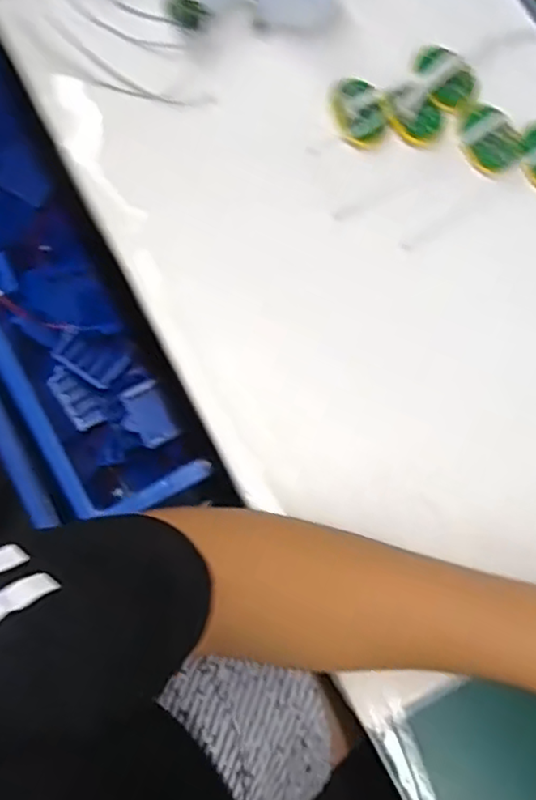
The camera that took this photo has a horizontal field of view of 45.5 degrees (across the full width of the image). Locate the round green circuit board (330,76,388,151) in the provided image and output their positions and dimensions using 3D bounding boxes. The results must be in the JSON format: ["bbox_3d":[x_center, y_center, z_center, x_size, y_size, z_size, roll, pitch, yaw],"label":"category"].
[{"bbox_3d":[0.066,-0.212,0.469,0.035,0.013,0.057,-20,81,-7],"label":"round green circuit board"}]

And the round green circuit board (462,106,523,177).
[{"bbox_3d":[0.161,-0.188,0.464,0.038,0.005,0.048,-36,88,7],"label":"round green circuit board"}]

